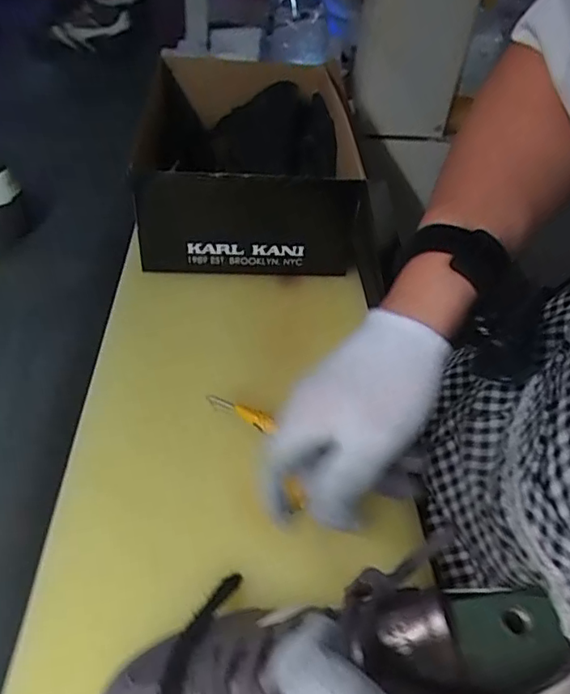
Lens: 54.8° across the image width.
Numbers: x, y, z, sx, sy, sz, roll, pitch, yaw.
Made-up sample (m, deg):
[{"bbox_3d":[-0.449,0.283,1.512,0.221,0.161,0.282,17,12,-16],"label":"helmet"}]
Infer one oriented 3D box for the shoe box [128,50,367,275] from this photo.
[{"bbox_3d":[-0.055,-0.251,0.702,0.255,0.119,0.390,-3,43,-8],"label":"shoe box"}]

